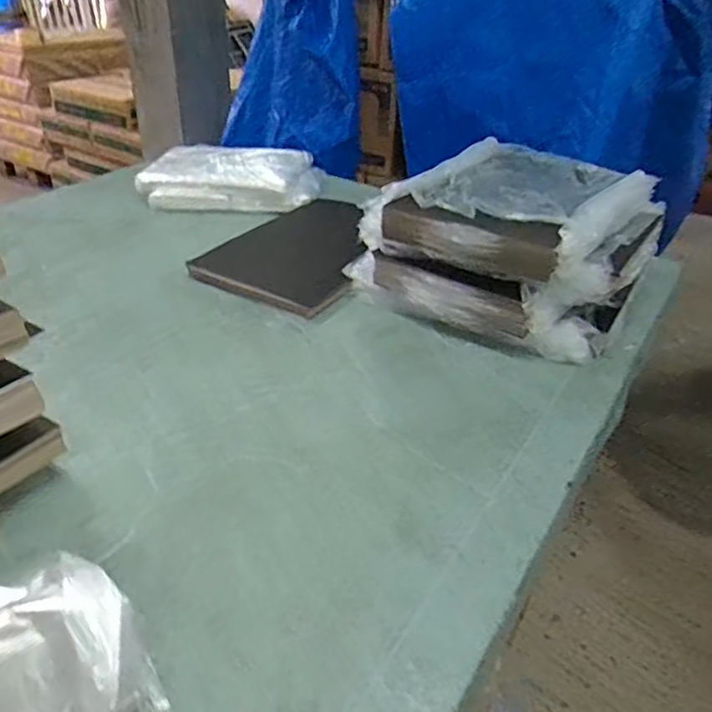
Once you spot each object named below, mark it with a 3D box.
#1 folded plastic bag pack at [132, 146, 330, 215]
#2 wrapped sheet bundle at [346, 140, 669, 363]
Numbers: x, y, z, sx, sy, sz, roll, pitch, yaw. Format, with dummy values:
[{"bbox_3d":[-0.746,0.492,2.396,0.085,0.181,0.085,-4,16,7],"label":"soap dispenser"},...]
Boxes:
[{"bbox_3d":[-0.256,-0.367,1.308,0.355,0.065,0.215,10,35,10],"label":"folded plastic bag pack"},{"bbox_3d":[0.231,-0.176,0.945,0.371,0.183,0.331,26,41,28],"label":"wrapped sheet bundle"}]

